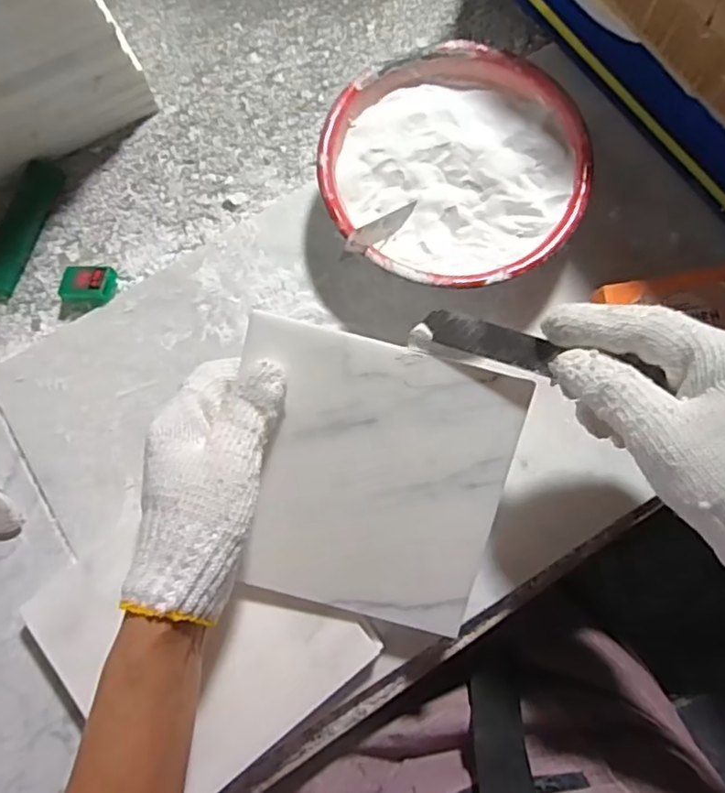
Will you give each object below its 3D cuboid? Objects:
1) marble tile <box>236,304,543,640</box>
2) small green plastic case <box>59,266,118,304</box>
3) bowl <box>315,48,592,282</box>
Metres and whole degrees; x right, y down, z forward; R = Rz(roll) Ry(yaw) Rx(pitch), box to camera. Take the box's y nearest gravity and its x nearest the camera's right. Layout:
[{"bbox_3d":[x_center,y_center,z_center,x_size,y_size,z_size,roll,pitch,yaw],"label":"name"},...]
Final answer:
[{"bbox_3d":[0.002,0.047,0.331,0.145,0.007,0.150,13,101,0],"label":"marble tile"},{"bbox_3d":[-0.195,-0.080,0.431,0.038,0.016,0.026,9,75,4],"label":"small green plastic case"},{"bbox_3d":[0.060,-0.144,0.409,0.164,0.056,0.163,-1,79,3],"label":"bowl"}]

